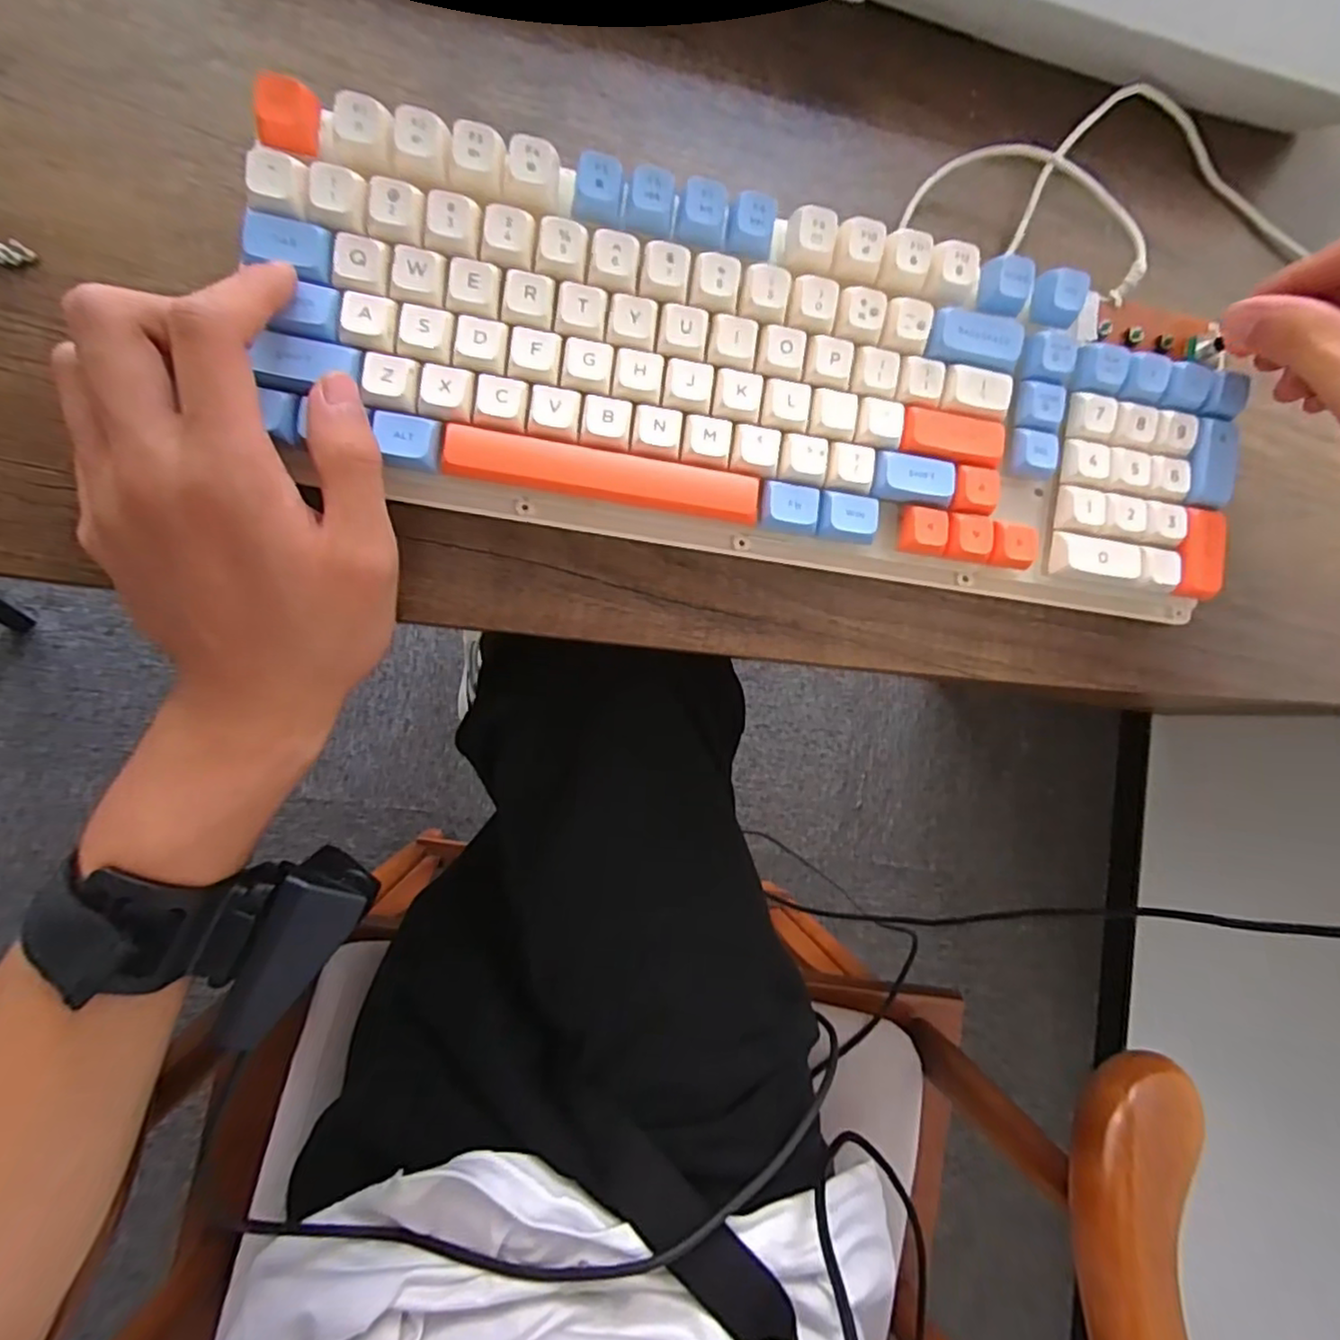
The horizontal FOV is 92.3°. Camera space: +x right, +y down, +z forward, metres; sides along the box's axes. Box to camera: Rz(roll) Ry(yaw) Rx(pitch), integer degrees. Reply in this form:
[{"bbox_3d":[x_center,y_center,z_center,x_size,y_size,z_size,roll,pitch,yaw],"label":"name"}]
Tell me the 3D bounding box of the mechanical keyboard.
[{"bbox_3d":[0.046,-0.108,0.250,0.371,0.037,0.123,10,85,-8],"label":"mechanical keyboard"}]

